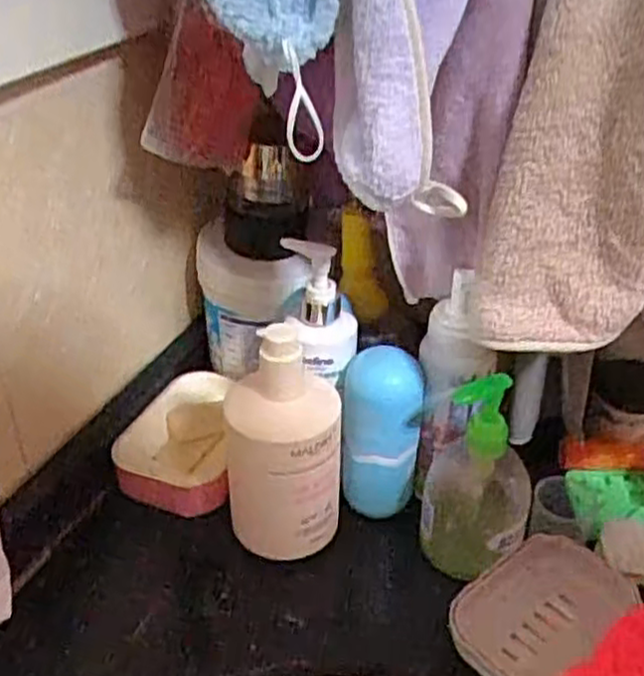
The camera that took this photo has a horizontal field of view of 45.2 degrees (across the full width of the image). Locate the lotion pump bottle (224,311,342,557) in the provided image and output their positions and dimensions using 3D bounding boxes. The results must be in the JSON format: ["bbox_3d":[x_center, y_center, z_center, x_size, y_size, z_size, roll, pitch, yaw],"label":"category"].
[{"bbox_3d":[-0.025,0.065,0.517,0.075,0.152,0.068,-5,34,-8],"label":"lotion pump bottle"}]

